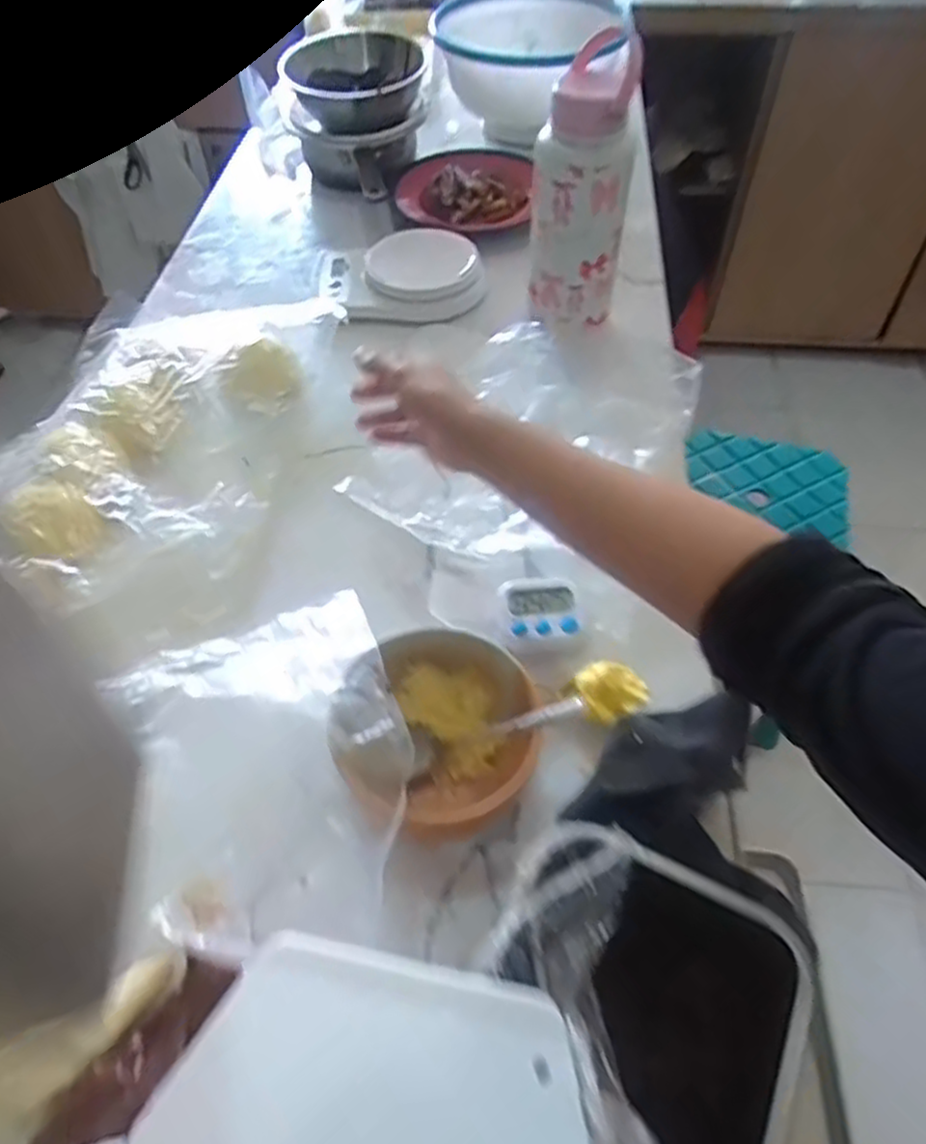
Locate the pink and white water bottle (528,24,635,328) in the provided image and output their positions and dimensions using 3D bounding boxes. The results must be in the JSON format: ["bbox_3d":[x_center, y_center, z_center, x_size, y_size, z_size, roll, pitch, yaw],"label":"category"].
[{"bbox_3d":[0.108,-0.353,0.705,0.084,0.240,0.082,3,53,5],"label":"pink and white water bottle"}]

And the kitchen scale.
[{"bbox_3d":[-0.068,-0.325,0.829,0.186,0.046,0.140,-5,53,-1],"label":"kitchen scale"}]

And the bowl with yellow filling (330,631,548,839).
[{"bbox_3d":[-0.016,0.102,0.486,0.127,0.072,0.120,-1,53,1],"label":"bowl with yellow filling"}]

